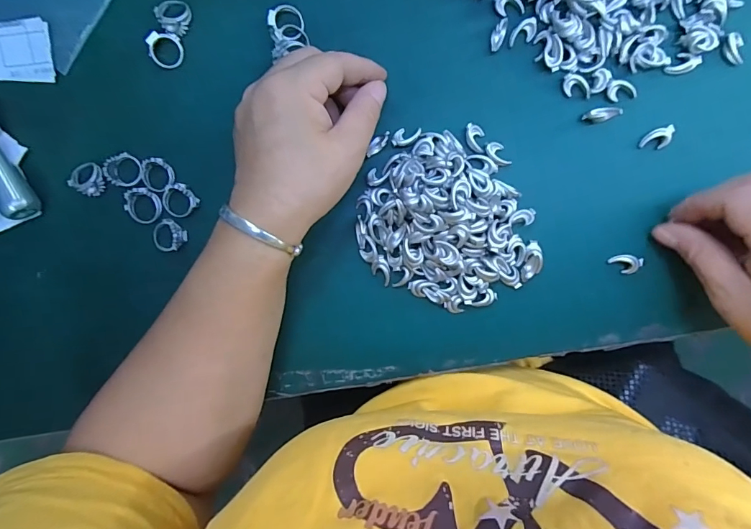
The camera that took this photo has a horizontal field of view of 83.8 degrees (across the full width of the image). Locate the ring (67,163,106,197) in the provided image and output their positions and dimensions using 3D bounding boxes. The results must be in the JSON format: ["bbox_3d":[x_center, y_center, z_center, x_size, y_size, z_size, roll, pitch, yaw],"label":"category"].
[{"bbox_3d":[-0.191,-0.058,0.278,0.023,0.006,0.021,0,94,2],"label":"ring"}]

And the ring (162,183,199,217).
[{"bbox_3d":[-0.131,-0.042,0.278,0.021,0.007,0.021,0,94,2],"label":"ring"}]

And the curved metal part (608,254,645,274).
[{"bbox_3d":[0.163,0.000,0.272,0.020,0.004,0.013,7,94,1],"label":"curved metal part"}]

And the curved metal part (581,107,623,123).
[{"bbox_3d":[0.143,-0.095,0.264,0.022,0.006,0.009,-5,94,14],"label":"curved metal part"}]

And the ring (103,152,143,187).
[{"bbox_3d":[-0.168,-0.063,0.277,0.024,0.004,0.022,0,94,2],"label":"ring"}]

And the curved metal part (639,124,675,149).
[{"bbox_3d":[0.179,-0.080,0.265,0.022,0.004,0.012,-17,93,3],"label":"curved metal part"}]

